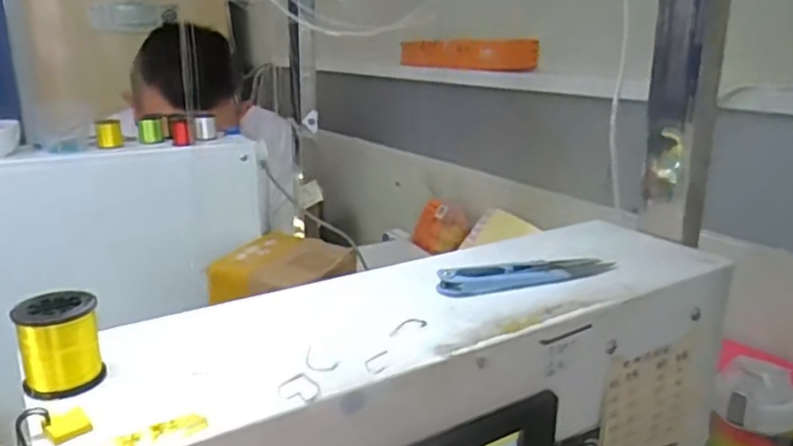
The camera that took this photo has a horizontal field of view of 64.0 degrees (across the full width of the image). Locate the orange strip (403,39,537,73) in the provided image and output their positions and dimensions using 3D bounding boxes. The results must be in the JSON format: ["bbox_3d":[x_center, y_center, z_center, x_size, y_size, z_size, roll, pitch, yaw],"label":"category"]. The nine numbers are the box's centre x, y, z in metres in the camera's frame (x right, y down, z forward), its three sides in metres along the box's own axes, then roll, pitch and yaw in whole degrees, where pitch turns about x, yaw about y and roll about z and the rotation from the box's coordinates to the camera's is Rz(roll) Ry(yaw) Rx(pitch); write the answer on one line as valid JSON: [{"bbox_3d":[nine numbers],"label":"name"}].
[{"bbox_3d":[0.096,-0.258,0.970,0.015,0.047,0.327,13,6,-35],"label":"orange strip"}]

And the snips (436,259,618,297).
[{"bbox_3d":[0.066,0.024,0.324,0.096,0.009,0.025,-6,18,-19],"label":"snips"}]

